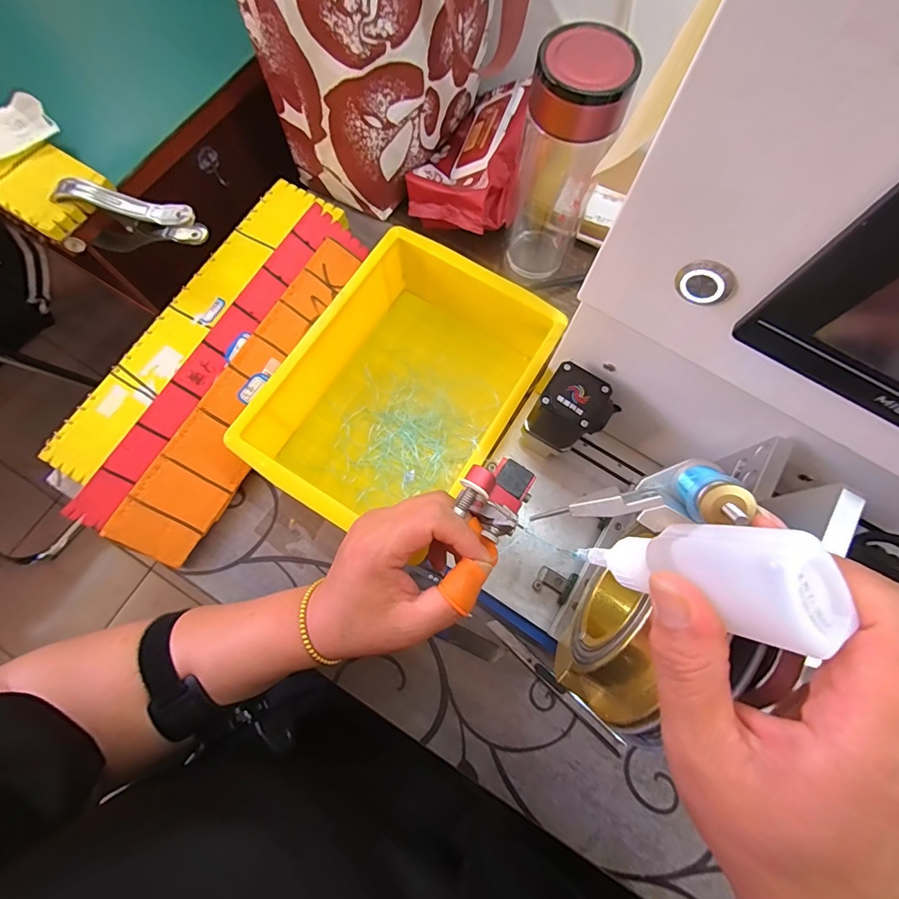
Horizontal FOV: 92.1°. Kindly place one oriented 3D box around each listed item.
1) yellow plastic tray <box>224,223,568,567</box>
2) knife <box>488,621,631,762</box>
[{"bbox_3d":[-0.038,-0.055,0.394,0.172,0.086,0.269,31,78,7],"label":"yellow plastic tray"},{"bbox_3d":[0.087,0.193,0.355,0.141,0.004,0.012,42,80,9],"label":"knife"}]

